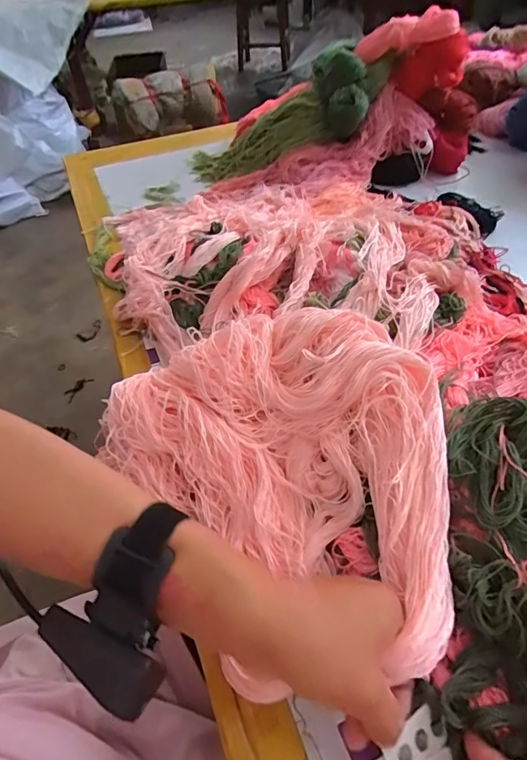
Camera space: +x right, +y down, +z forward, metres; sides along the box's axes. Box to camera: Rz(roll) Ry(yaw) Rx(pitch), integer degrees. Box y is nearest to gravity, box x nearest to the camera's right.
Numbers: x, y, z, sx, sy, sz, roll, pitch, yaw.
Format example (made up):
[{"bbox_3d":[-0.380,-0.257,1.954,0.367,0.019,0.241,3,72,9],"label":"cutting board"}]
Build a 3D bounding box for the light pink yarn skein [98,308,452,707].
[{"bbox_3d":[0.022,0.068,0.344,0.240,0.077,0.272,-20,50,-13],"label":"light pink yarn skein"}]

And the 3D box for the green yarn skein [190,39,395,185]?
[{"bbox_3d":[0.036,-0.419,0.762,0.347,0.079,0.143,-22,46,19],"label":"green yarn skein"}]

